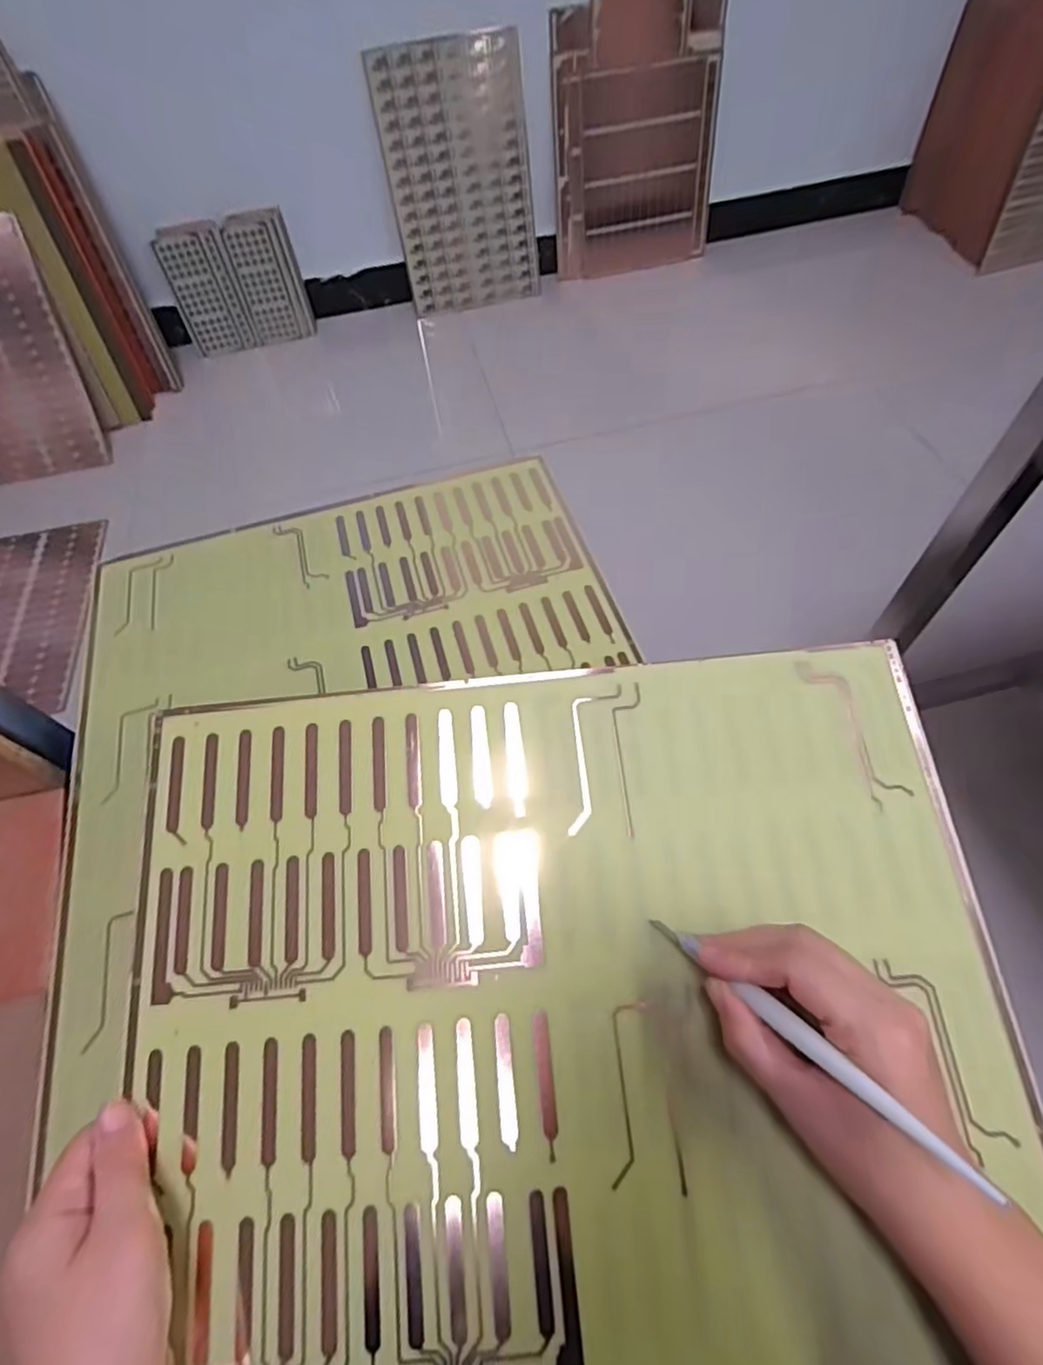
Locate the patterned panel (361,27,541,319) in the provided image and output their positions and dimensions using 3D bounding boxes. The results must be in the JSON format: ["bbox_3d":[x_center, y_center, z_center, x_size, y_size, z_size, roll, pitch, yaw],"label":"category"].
[{"bbox_3d":[-0.141,-1.177,1.482,0.334,0.501,0.053,-14,44,-6],"label":"patterned panel"}]

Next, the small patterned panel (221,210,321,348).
[{"bbox_3d":[-0.628,-1.001,1.555,0.168,0.280,0.031,-23,51,-12],"label":"small patterned panel"}]

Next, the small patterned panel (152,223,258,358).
[{"bbox_3d":[-0.776,-0.958,1.532,0.157,0.272,0.028,-13,44,-8],"label":"small patterned panel"}]

